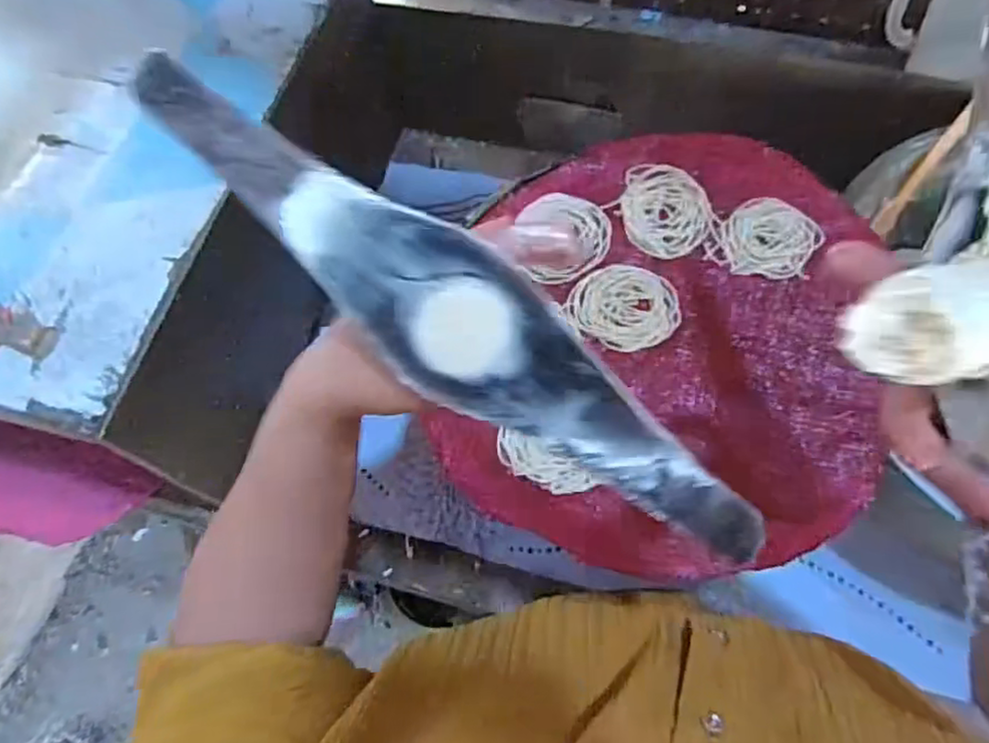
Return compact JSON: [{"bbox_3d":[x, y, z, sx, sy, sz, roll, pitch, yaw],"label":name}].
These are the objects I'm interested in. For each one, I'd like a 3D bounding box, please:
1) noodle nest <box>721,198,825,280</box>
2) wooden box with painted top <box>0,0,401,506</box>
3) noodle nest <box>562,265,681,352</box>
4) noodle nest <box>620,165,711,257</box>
[{"bbox_3d":[0.213,-0.102,0.514,0.068,0.011,0.070,-1,65,3],"label":"noodle nest"},{"bbox_3d":[-0.447,-0.200,0.670,0.676,0.211,0.532,12,67,9],"label":"wooden box with painted top"},{"bbox_3d":[0.099,-0.049,0.503,0.078,0.004,0.072,-1,65,3],"label":"noodle nest"},{"bbox_3d":[0.138,-0.133,0.536,0.067,0.005,0.088,-12,65,-2],"label":"noodle nest"}]

